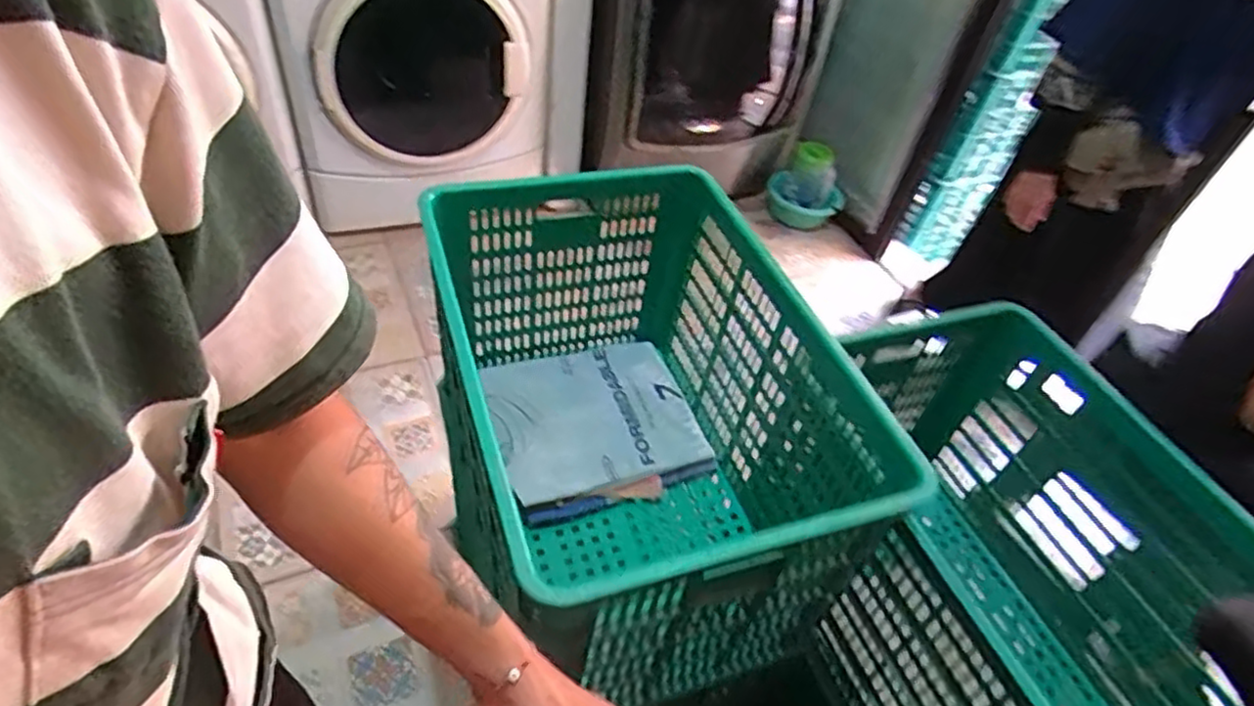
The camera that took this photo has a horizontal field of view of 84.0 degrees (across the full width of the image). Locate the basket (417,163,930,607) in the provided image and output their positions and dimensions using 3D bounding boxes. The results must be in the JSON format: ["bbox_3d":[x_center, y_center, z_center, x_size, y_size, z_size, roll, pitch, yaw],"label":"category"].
[{"bbox_3d":[-0.002,0.094,0.938,0.428,0.401,0.613,-13,49,-21],"label":"basket"}]

